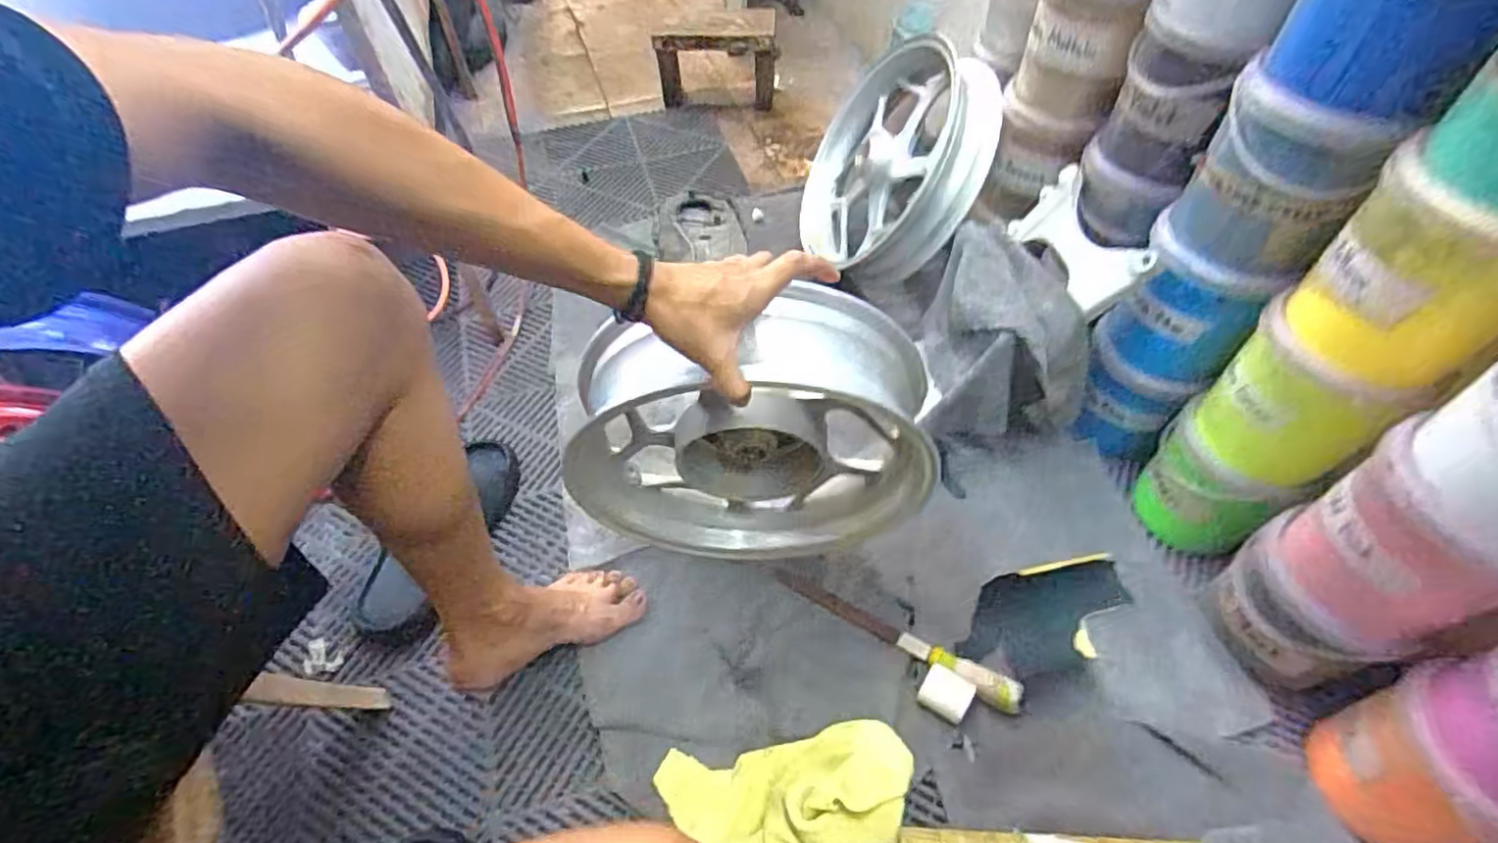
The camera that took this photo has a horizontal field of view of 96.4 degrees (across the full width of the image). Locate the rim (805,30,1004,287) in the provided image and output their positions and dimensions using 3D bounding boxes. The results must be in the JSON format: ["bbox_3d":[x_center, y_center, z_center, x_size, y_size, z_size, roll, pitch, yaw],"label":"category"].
[{"bbox_3d":[0.226,-0.423,1.091,0.111,0.351,0.364,7,43,-31],"label":"rim"}]

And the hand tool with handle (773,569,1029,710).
[{"bbox_3d":[0.171,0.251,0.795,0.303,0.024,0.029,27,58,19],"label":"hand tool with handle"}]

